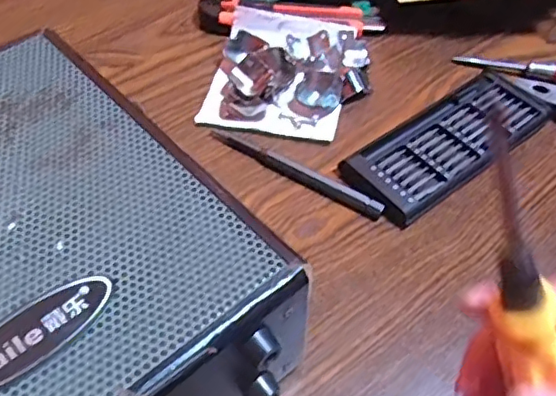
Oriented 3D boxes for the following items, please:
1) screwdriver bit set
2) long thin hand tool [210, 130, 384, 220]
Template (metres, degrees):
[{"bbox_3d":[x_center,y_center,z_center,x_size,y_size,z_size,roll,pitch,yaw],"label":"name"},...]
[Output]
[{"bbox_3d":[0.121,-0.041,0.431,0.161,0.022,0.067,-32,58,-24],"label":"screwdriver bit set"},{"bbox_3d":[0.011,-0.019,0.415,0.134,0.013,0.011,26,55,19],"label":"long thin hand tool"}]

